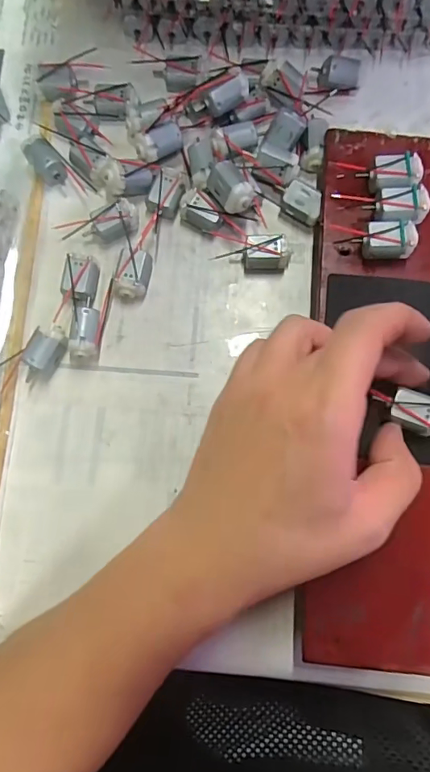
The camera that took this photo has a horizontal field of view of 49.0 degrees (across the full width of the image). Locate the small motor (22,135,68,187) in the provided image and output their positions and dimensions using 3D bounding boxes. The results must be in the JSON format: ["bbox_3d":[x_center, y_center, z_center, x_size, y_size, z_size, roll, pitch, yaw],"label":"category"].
[{"bbox_3d":[-0.105,-0.139,0.294,0.016,0.018,0.026,-42,83,-6],"label":"small motor"}]

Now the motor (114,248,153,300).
[{"bbox_3d":[-0.049,-0.067,0.283,0.018,0.018,0.027,7,81,2],"label":"motor"}]

